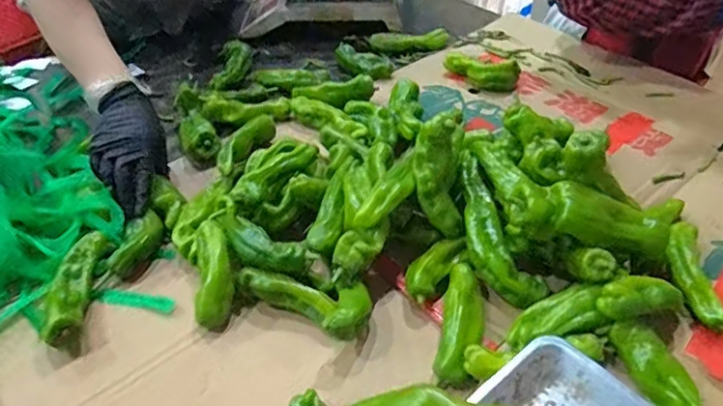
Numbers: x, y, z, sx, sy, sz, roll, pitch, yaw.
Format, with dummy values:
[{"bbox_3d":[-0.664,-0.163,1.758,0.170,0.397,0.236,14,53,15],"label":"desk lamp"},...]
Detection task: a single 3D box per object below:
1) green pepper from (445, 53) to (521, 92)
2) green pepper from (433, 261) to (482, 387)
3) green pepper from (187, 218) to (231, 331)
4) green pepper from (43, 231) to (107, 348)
[{"bbox_3d":[0.198,-0.212,0.937,0.124,0.042,0.061,10,44,11],"label":"green pepper"},{"bbox_3d":[0.103,0.121,0.576,0.039,0.043,0.137,9,44,11],"label":"green pepper"},{"bbox_3d":[-0.165,0.076,0.619,0.045,0.040,0.121,-10,66,-10],"label":"green pepper"},{"bbox_3d":[-0.316,0.092,0.614,0.047,0.039,0.146,-4,43,-3],"label":"green pepper"}]

